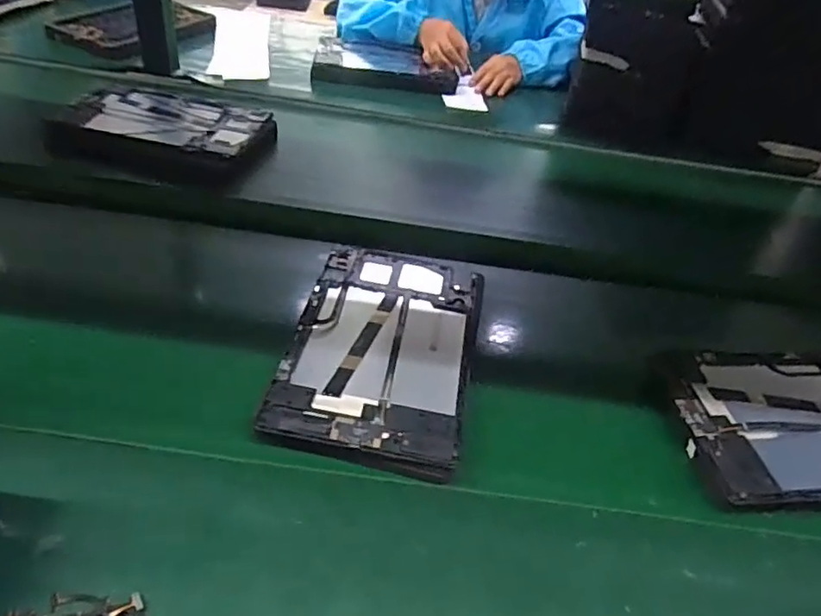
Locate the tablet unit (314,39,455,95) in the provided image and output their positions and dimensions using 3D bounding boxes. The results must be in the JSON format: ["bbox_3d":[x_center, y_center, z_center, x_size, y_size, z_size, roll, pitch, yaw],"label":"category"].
[{"bbox_3d":[-0.041,-0.423,1.051,0.259,0.042,0.125,7,40,-2],"label":"tablet unit"}]

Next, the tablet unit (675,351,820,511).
[{"bbox_3d":[0.352,0.100,0.521,0.250,0.023,0.169,2,41,-5],"label":"tablet unit"}]

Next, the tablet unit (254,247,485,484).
[{"bbox_3d":[-0.021,0.032,0.529,0.159,0.016,0.255,11,40,2],"label":"tablet unit"}]

